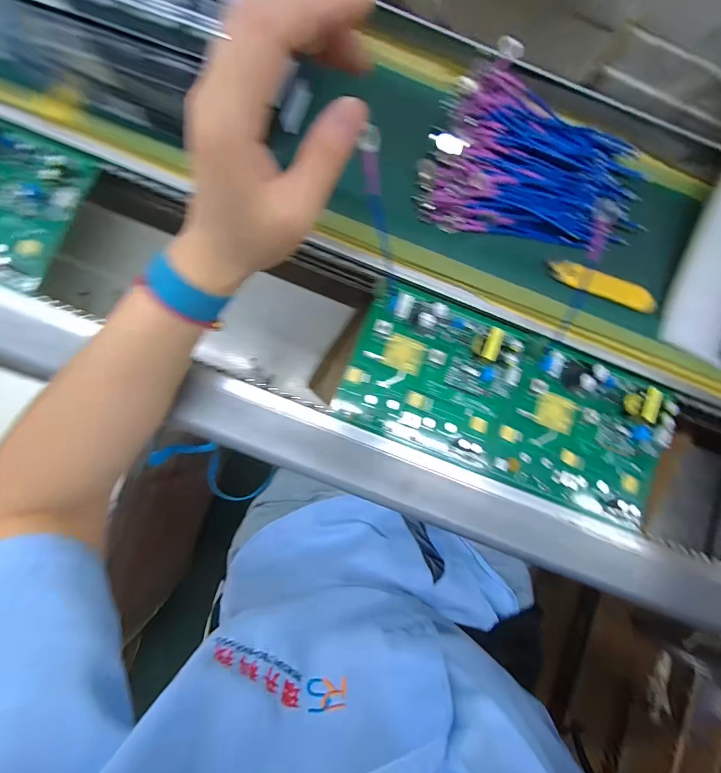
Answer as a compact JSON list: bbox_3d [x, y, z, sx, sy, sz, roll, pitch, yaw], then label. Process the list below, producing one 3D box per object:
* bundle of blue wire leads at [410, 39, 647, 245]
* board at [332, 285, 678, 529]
[{"bbox_3d":[0.149,-0.191,0.293,0.185,0.026,0.141,12,83,-2],"label":"bundle of blue wire leads"},{"bbox_3d":[0.120,0.010,0.283,0.257,0.025,0.113,22,82,-1],"label":"board"}]

